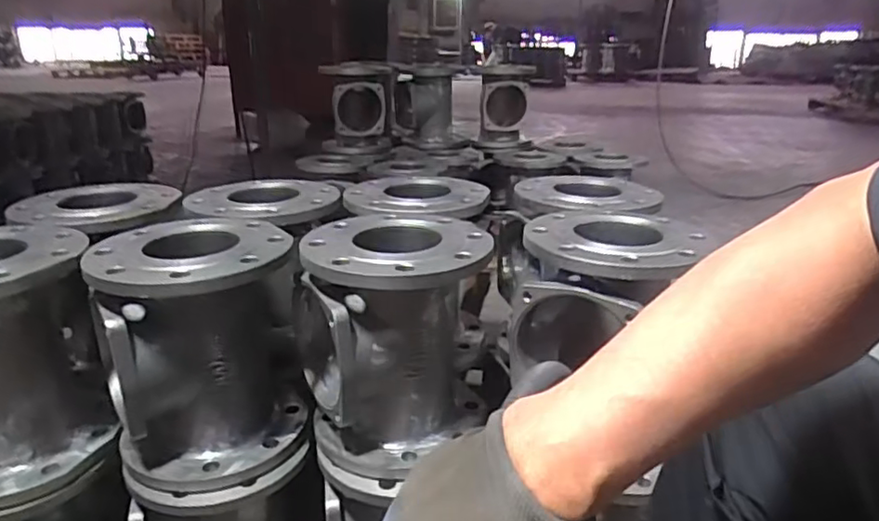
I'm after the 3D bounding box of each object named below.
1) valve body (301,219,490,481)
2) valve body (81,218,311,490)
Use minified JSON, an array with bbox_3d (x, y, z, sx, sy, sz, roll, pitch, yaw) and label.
[{"bbox_3d":[-0.052,0.086,0.746,0.207,0.239,0.212,-7,21,-19],"label":"valve body"},{"bbox_3d":[-0.277,0.095,0.742,0.208,0.249,0.233,-6,21,-18],"label":"valve body"}]

